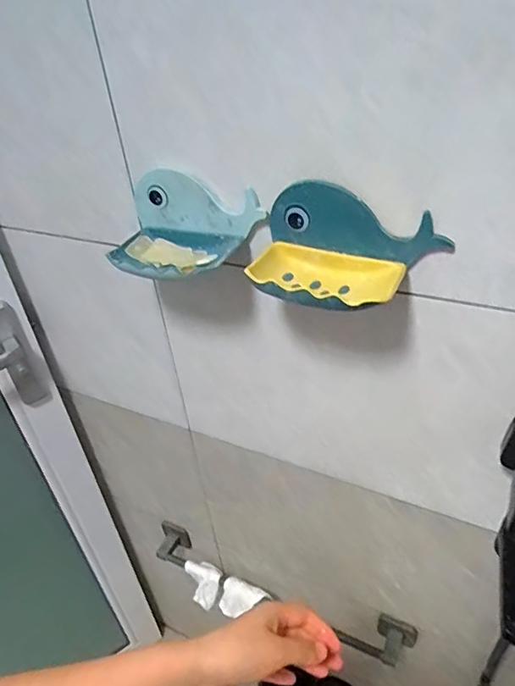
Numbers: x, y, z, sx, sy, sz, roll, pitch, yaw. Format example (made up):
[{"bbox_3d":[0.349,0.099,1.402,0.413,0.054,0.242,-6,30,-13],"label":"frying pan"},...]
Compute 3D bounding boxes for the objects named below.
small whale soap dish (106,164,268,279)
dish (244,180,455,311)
[{"bbox_3d":[-0.078,-0.111,0.483,0.153,0.076,0.088,12,40,22],"label":"small whale soap dish"},{"bbox_3d":[0.068,-0.074,0.419,0.159,0.081,0.089,16,42,26],"label":"dish"}]

